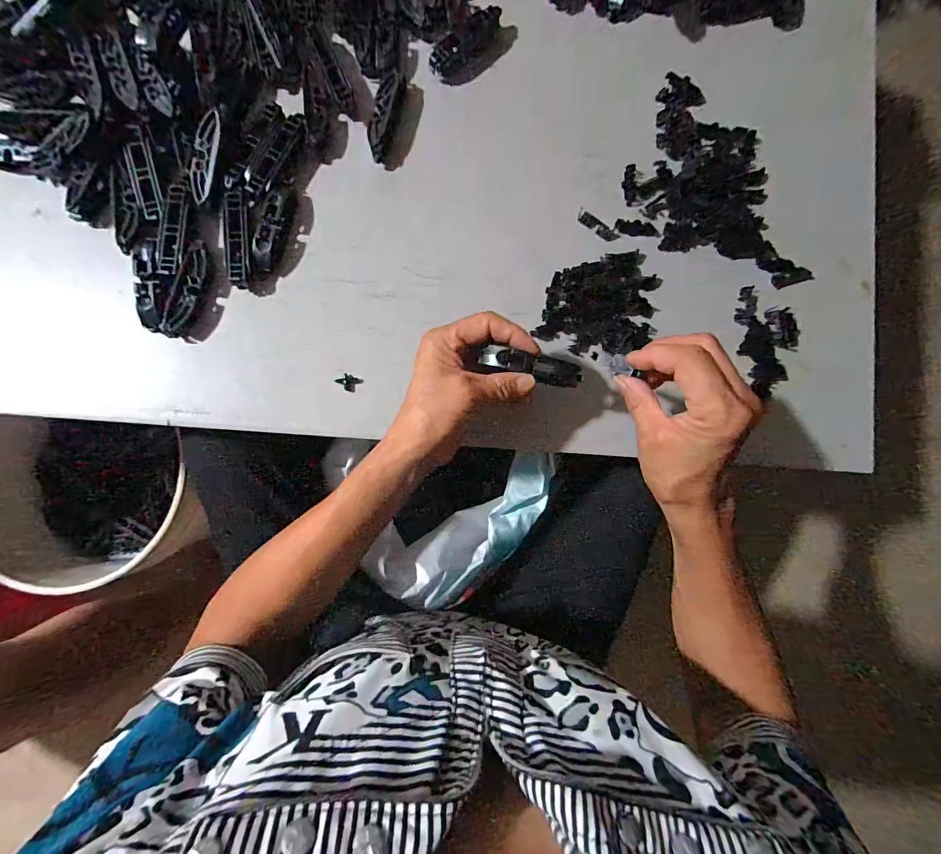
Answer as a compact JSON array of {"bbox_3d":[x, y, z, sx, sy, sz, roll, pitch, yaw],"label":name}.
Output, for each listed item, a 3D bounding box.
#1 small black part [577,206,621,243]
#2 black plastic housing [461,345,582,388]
[{"bbox_3d":[0.114,-0.180,0.379,0.041,0.004,0.013,35,86,-4],"label":"small black part"},{"bbox_3d":[0.045,-0.044,0.312,0.072,0.015,0.018,11,87,-6],"label":"black plastic housing"}]

